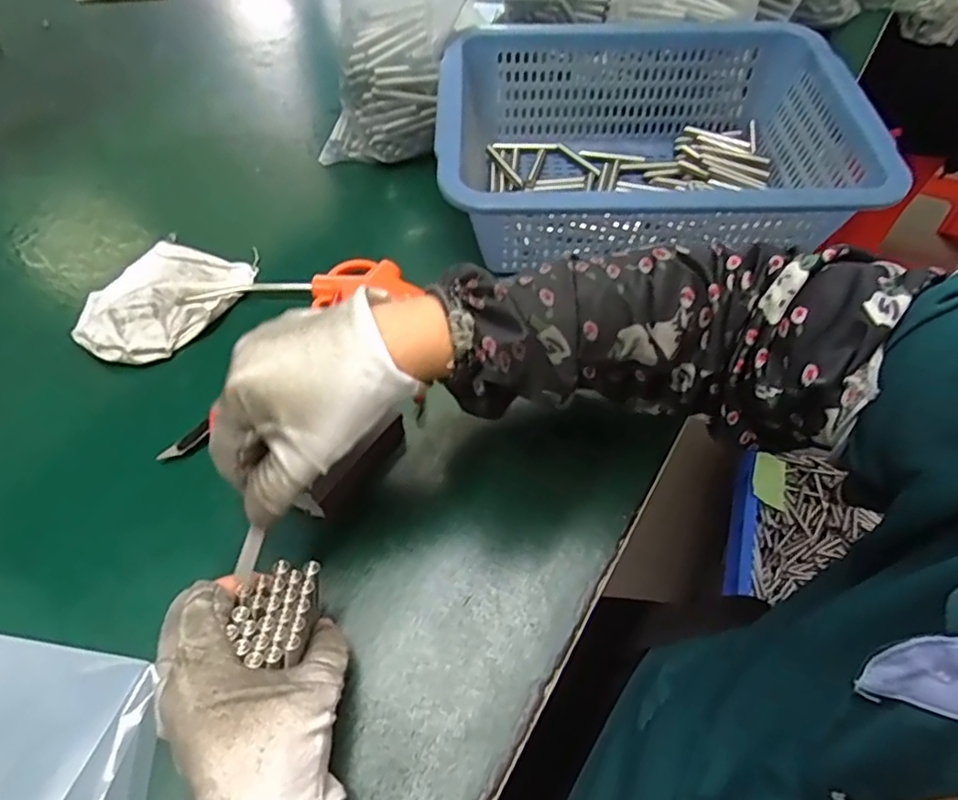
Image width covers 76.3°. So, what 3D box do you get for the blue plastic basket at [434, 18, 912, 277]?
[{"bbox_3d":[0.122,-0.190,0.464,0.288,0.097,0.228,-1,56,0],"label":"blue plastic basket"}]

